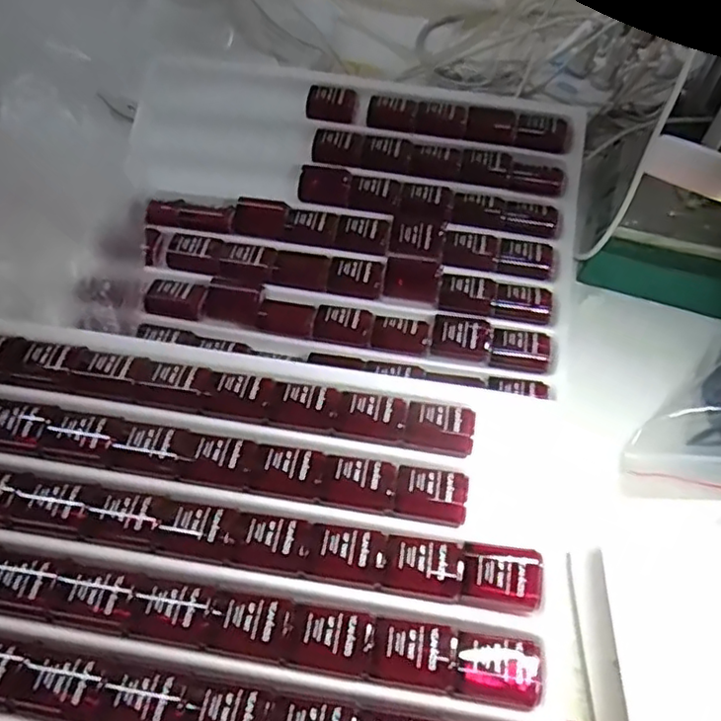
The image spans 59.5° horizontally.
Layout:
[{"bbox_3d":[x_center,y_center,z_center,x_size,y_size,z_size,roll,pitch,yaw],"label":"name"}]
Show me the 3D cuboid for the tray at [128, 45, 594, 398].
[{"bbox_3d":[-0.016,-0.124,0.503,0.365,0.047,0.268,10,58,7],"label":"tray"}]

